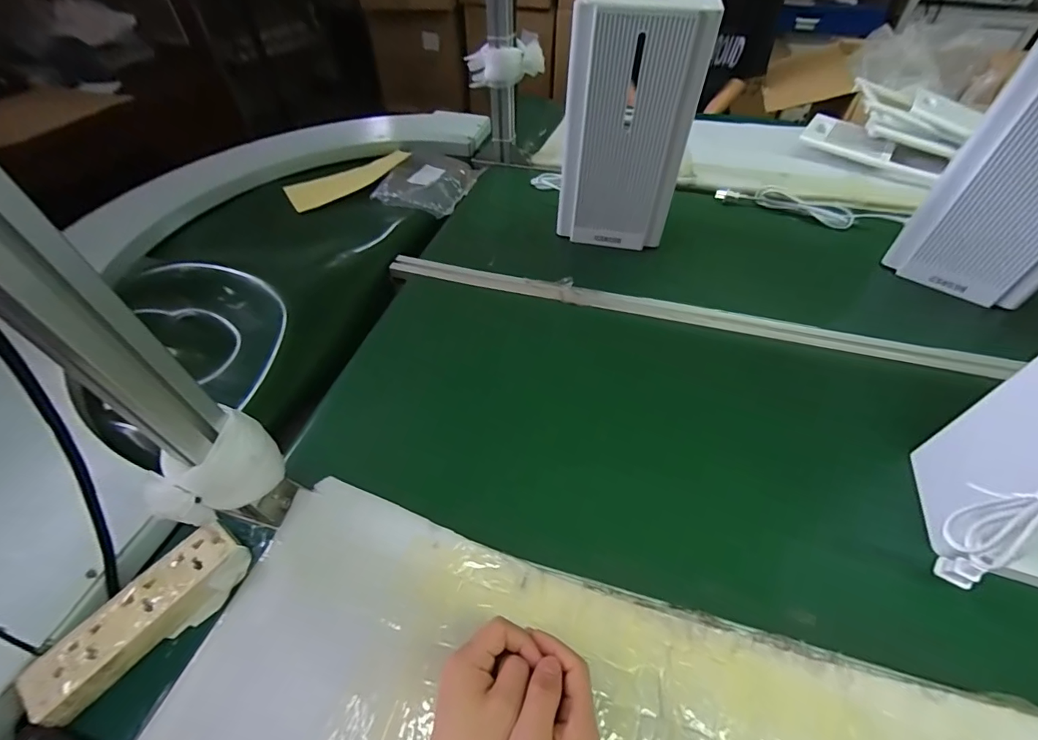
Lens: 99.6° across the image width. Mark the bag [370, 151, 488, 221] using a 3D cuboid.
[{"bbox_3d":[-0.193,-0.410,0.946,0.181,0.030,0.209,15,51,12],"label":"bag"}]

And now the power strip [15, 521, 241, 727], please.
[{"bbox_3d":[-0.344,0.221,0.402,0.053,0.031,0.172,29,56,23],"label":"power strip"}]

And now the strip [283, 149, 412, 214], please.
[{"bbox_3d":[-0.369,-0.422,0.973,0.278,0.030,0.106,-28,65,-22],"label":"strip"}]

